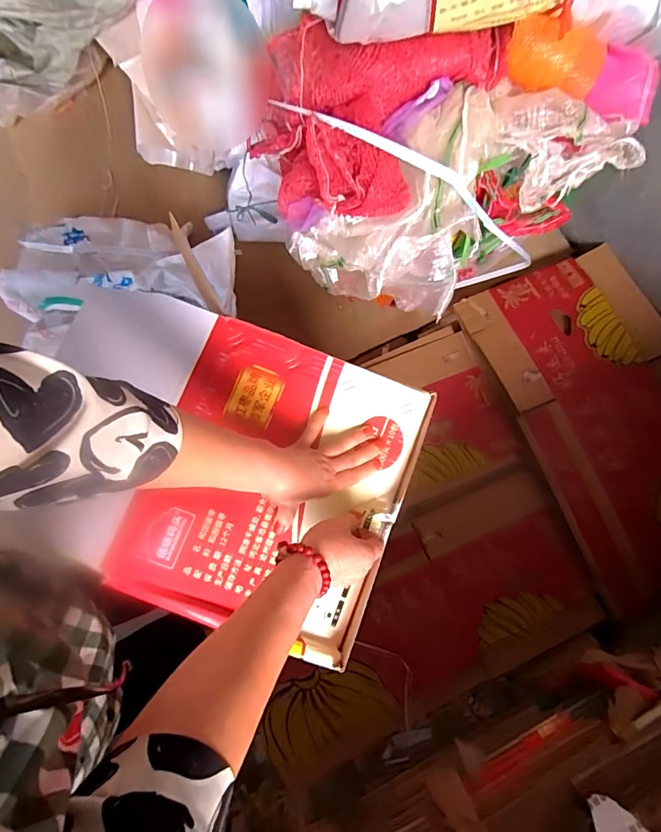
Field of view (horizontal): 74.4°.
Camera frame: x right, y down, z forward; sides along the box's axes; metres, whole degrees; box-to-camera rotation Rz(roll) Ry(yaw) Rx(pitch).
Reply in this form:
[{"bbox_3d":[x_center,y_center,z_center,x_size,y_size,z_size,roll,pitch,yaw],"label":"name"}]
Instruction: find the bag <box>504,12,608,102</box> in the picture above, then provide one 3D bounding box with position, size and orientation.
[{"bbox_3d":[0.282,-0.454,0.550,0.121,0.059,0.050,14,77,4],"label":"bag"}]

